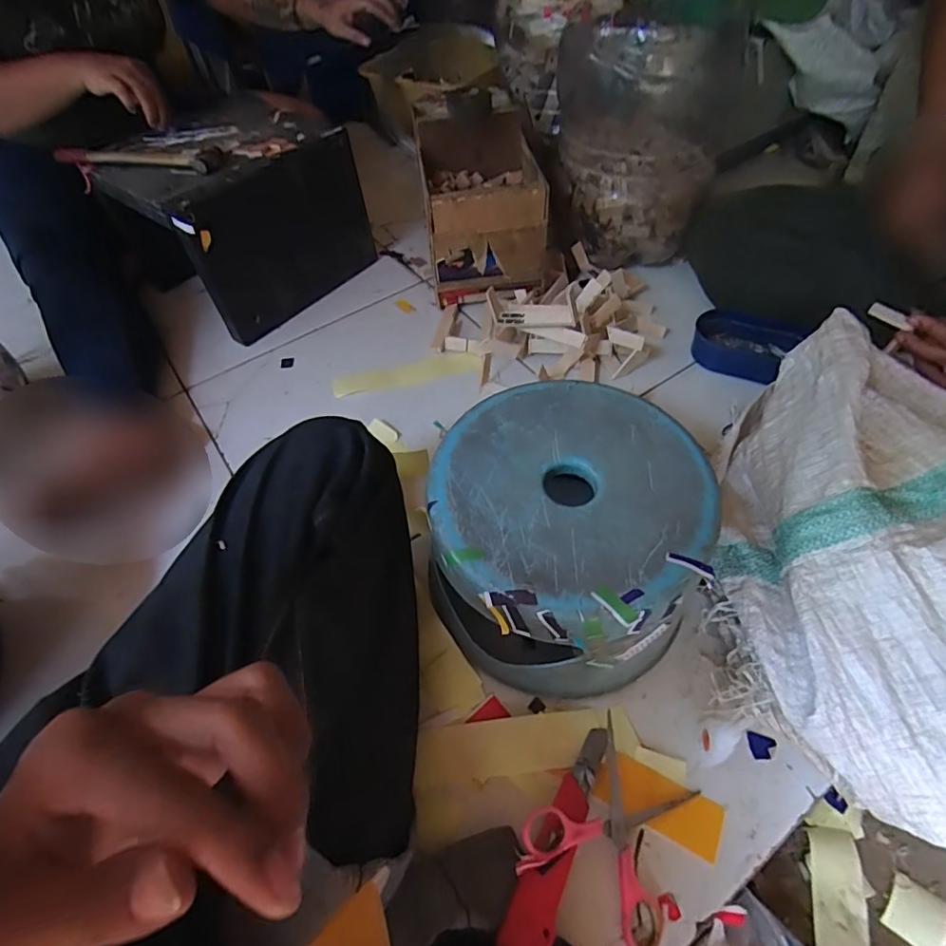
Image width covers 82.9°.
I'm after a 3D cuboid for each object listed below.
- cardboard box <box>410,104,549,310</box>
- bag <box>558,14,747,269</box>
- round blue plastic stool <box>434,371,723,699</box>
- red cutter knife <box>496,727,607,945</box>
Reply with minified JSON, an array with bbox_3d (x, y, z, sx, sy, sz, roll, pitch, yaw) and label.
[{"bbox_3d":[0.014,-0.370,0.786,0.156,0.200,0.173,-8,54,-1],"label":"cardboard box"},{"bbox_3d":[0.225,-0.466,0.762,0.203,0.267,0.159,0,54,5],"label":"bag"},{"bbox_3d":[0.079,0.059,0.481,0.214,0.170,0.222,-2,54,3],"label":"round blue plastic stool"},{"bbox_3d":[0.065,0.270,0.397,0.032,0.017,0.179,24,42,17],"label":"red cutter knife"}]

